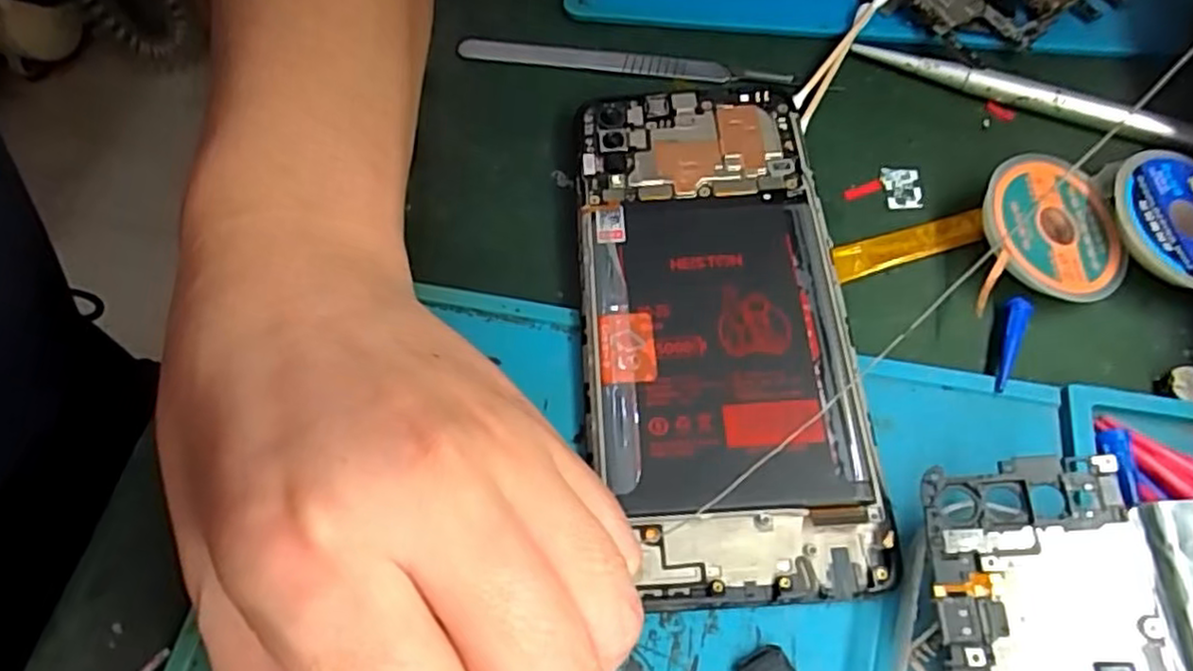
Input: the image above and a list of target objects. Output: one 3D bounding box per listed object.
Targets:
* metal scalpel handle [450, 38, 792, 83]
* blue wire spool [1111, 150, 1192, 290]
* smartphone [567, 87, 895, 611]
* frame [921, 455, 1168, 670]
[{"bbox_3d":[0.008,-0.098,0.257,0.118,0.004,0.010,9,63,7],"label":"metal scalpel handle"},{"bbox_3d":[0.166,-0.033,0.202,0.040,0.013,0.041,-1,63,2],"label":"blue wire spool"},{"bbox_3d":[0.033,-0.007,0.202,0.072,0.011,0.155,-4,62,1],"label":"smartphone"},{"bbox_3d":[0.095,0.061,0.150,0.040,0.004,0.067,-6,69,11],"label":"frame"}]

